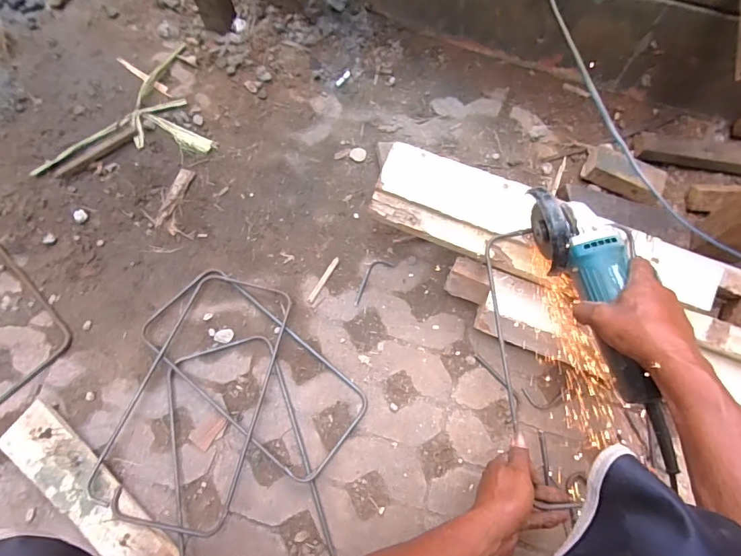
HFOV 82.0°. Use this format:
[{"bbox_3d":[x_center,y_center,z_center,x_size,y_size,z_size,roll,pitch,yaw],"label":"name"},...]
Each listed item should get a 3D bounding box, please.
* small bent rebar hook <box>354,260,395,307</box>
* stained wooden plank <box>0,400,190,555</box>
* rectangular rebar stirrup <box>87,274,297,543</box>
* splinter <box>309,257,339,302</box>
[{"bbox_3d":[-0.003,0.003,0.714,0.032,0.004,0.098,40,75,11],"label":"small bent rebar hook"},{"bbox_3d":[-0.370,0.311,0.586,0.343,0.031,0.069,38,74,11],"label":"stained wooden plank"},{"bbox_3d":[-0.250,0.167,0.629,0.188,0.018,0.361,15,68,2],"label":"rectangular rebar stirrup"},{"bbox_3d":[-0.078,0.002,0.714,0.010,0.005,0.087,31,73,9],"label":"splinter"}]

